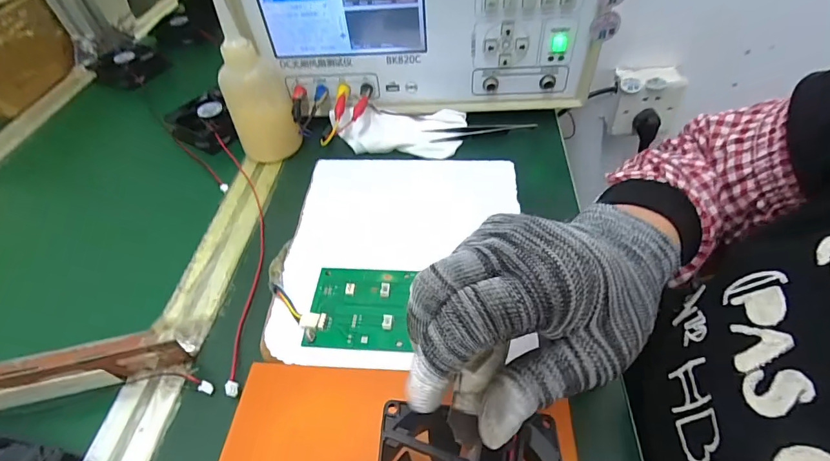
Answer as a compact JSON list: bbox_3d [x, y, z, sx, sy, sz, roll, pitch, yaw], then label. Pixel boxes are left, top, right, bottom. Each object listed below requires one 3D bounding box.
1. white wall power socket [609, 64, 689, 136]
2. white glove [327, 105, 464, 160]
[{"bbox_3d":[0.335,-0.192,0.609,0.087,0.081,0.053,1,49,7],"label":"white wall power socket"},{"bbox_3d":[-0.018,-0.108,0.433,0.142,0.029,0.063,-4,48,2],"label":"white glove"}]

